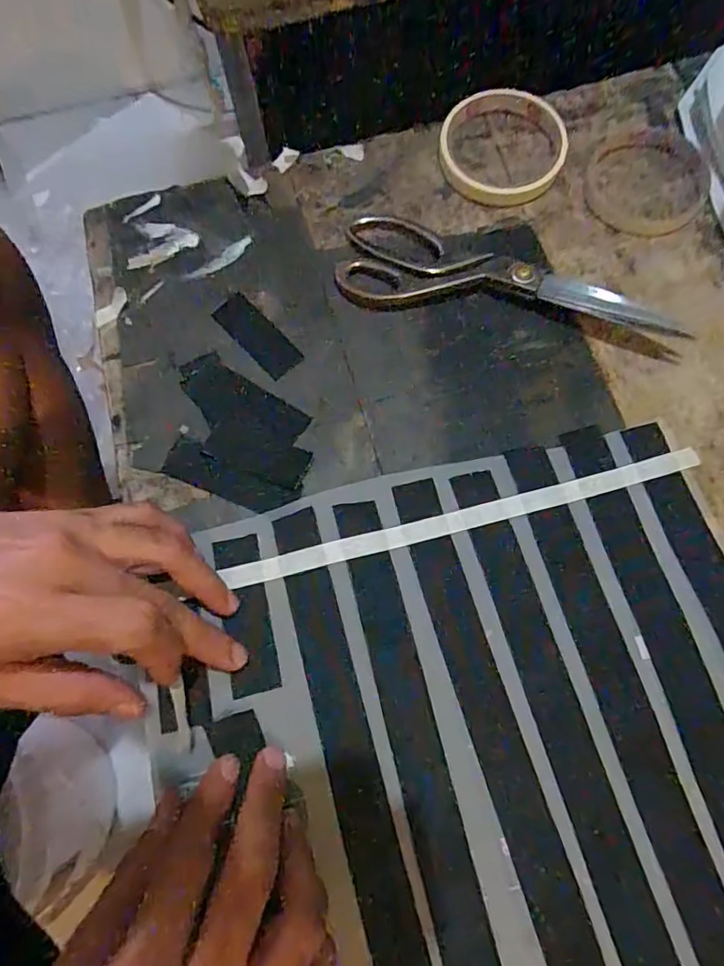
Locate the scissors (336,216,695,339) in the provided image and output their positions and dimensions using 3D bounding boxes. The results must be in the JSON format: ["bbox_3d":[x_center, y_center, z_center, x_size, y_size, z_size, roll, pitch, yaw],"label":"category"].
[{"bbox_3d":[0.093,-0.138,0.359,0.214,0.016,0.072,11,71,4],"label":"scissors"}]

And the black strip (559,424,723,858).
[{"bbox_3d":[0.177,0.132,0.278,0.029,0.008,0.352,-13,71,-4],"label":"black strip"}]

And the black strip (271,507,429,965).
[{"bbox_3d":[0.006,0.177,0.261,0.025,0.009,0.341,-15,71,-5],"label":"black strip"}]

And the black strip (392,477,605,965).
[{"bbox_3d":[0.078,0.157,0.268,0.027,0.010,0.340,-16,71,-5],"label":"black strip"}]

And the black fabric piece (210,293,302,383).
[{"bbox_3d":[-0.069,-0.097,0.356,0.025,0.004,0.067,-41,75,-13],"label":"black fabric piece"}]

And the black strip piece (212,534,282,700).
[{"bbox_3d":[-0.063,0.071,0.296,0.025,0.007,0.083,-9,72,-13],"label":"black strip piece"}]

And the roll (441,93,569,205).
[{"bbox_3d":[0.101,-0.240,0.387,0.088,0.016,0.088,0,70,1],"label":"roll"}]

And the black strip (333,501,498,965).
[{"bbox_3d":[0.031,0.149,0.267,0.026,0.004,0.295,-13,71,-4],"label":"black strip"}]

